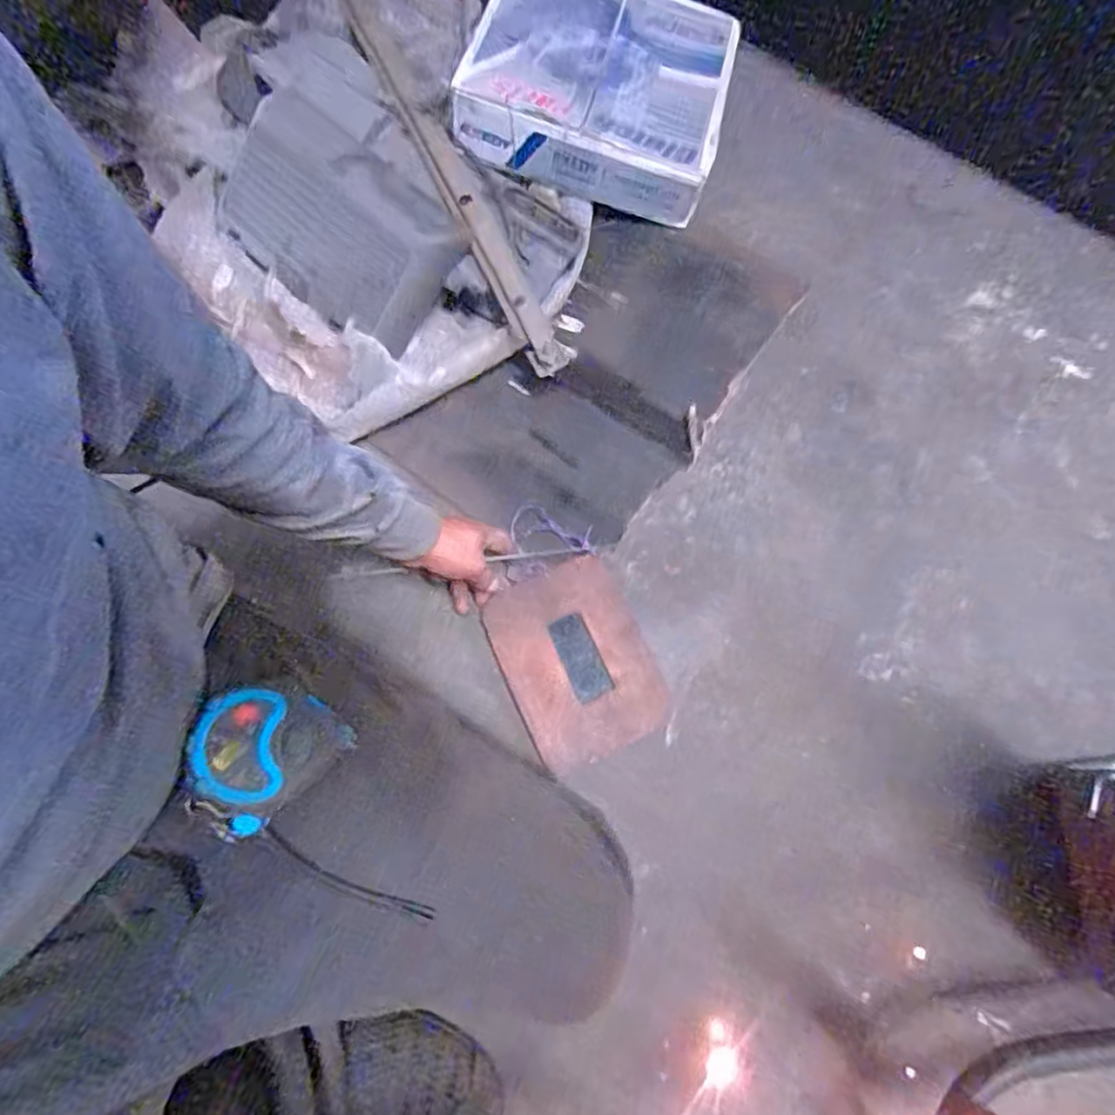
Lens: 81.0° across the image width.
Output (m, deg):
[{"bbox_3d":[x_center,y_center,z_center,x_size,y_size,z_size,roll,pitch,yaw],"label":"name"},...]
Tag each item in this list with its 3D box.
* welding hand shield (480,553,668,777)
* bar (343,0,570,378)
[{"bbox_3d":[0.019,0.117,0.736,0.156,0.018,0.211,-24,74,-7],"label":"welding hand shield"},{"bbox_3d":[-0.152,-0.535,0.869,0.057,0.040,0.701,-25,74,-8],"label":"bar"}]

